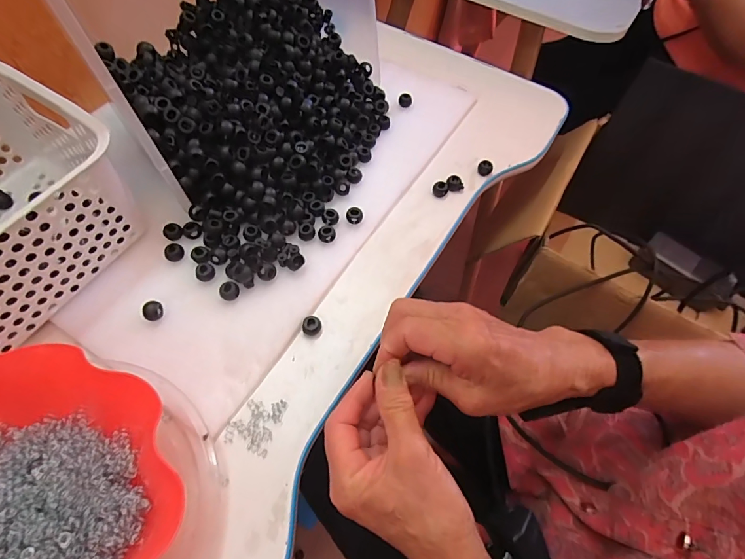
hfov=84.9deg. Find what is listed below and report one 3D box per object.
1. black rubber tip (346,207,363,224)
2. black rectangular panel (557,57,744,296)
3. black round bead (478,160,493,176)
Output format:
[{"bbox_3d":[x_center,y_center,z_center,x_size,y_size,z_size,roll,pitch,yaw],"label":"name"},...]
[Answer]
[{"bbox_3d":[-0.019,-0.067,0.430,0.018,0.014,0.014,0,60,-4],"label":"black rubber tip"},{"bbox_3d":[0.479,-0.133,0.584,0.325,0.230,0.034,28,36,12],"label":"black rectangular panel"},{"bbox_3d":[0.136,-0.134,0.492,0.017,0.016,0.018,1,59,-2],"label":"black round bead"}]

